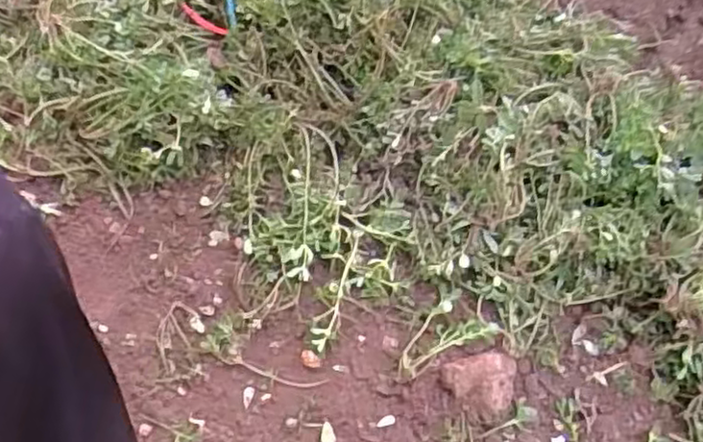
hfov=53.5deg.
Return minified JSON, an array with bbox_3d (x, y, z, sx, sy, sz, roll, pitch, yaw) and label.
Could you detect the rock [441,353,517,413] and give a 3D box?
[{"bbox_3d":[0.121,0.152,0.666,0.068,0.028,0.050,9,58,4],"label":"rock"}]

